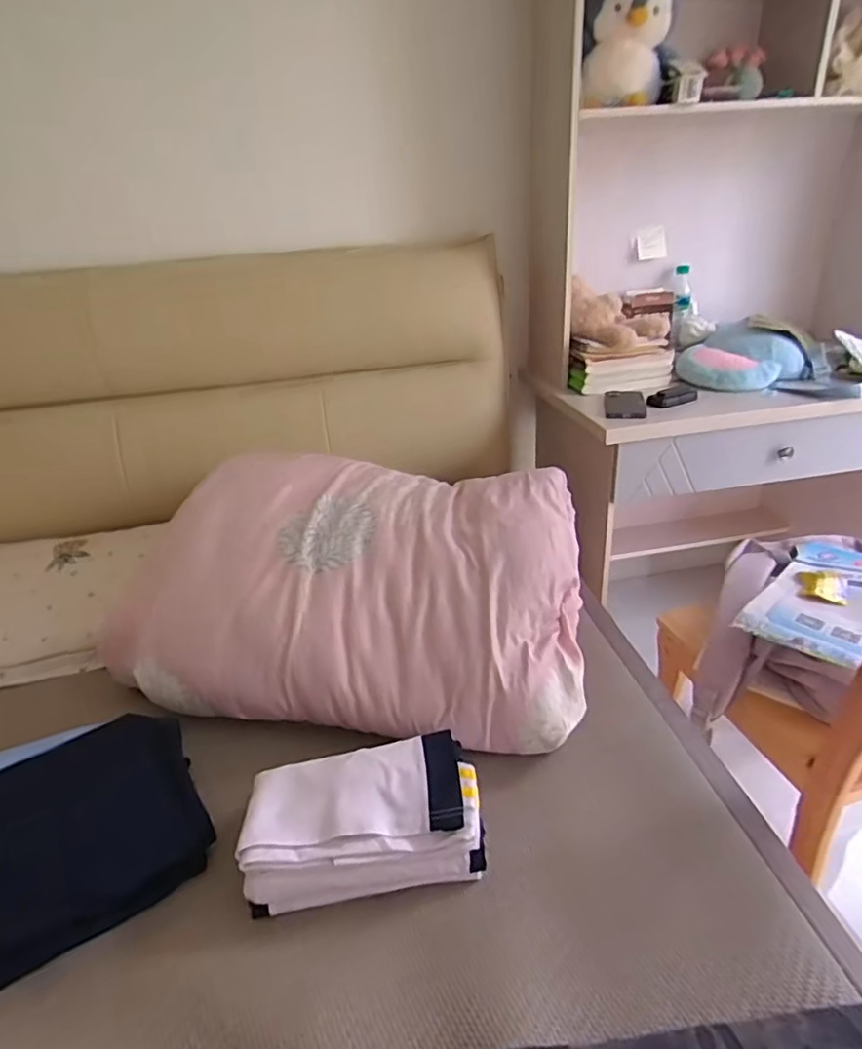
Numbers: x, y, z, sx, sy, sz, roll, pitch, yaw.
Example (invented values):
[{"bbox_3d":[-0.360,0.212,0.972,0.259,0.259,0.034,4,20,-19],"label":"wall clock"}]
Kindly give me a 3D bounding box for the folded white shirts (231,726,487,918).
[{"bbox_3d":[-0.075,0.331,0.669,0.250,0.075,0.137,-7,29,-6],"label":"folded white shirts"}]

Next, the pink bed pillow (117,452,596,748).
[{"bbox_3d":[-0.094,0.084,0.936,0.629,0.198,0.428,3,29,13],"label":"pink bed pillow"}]

